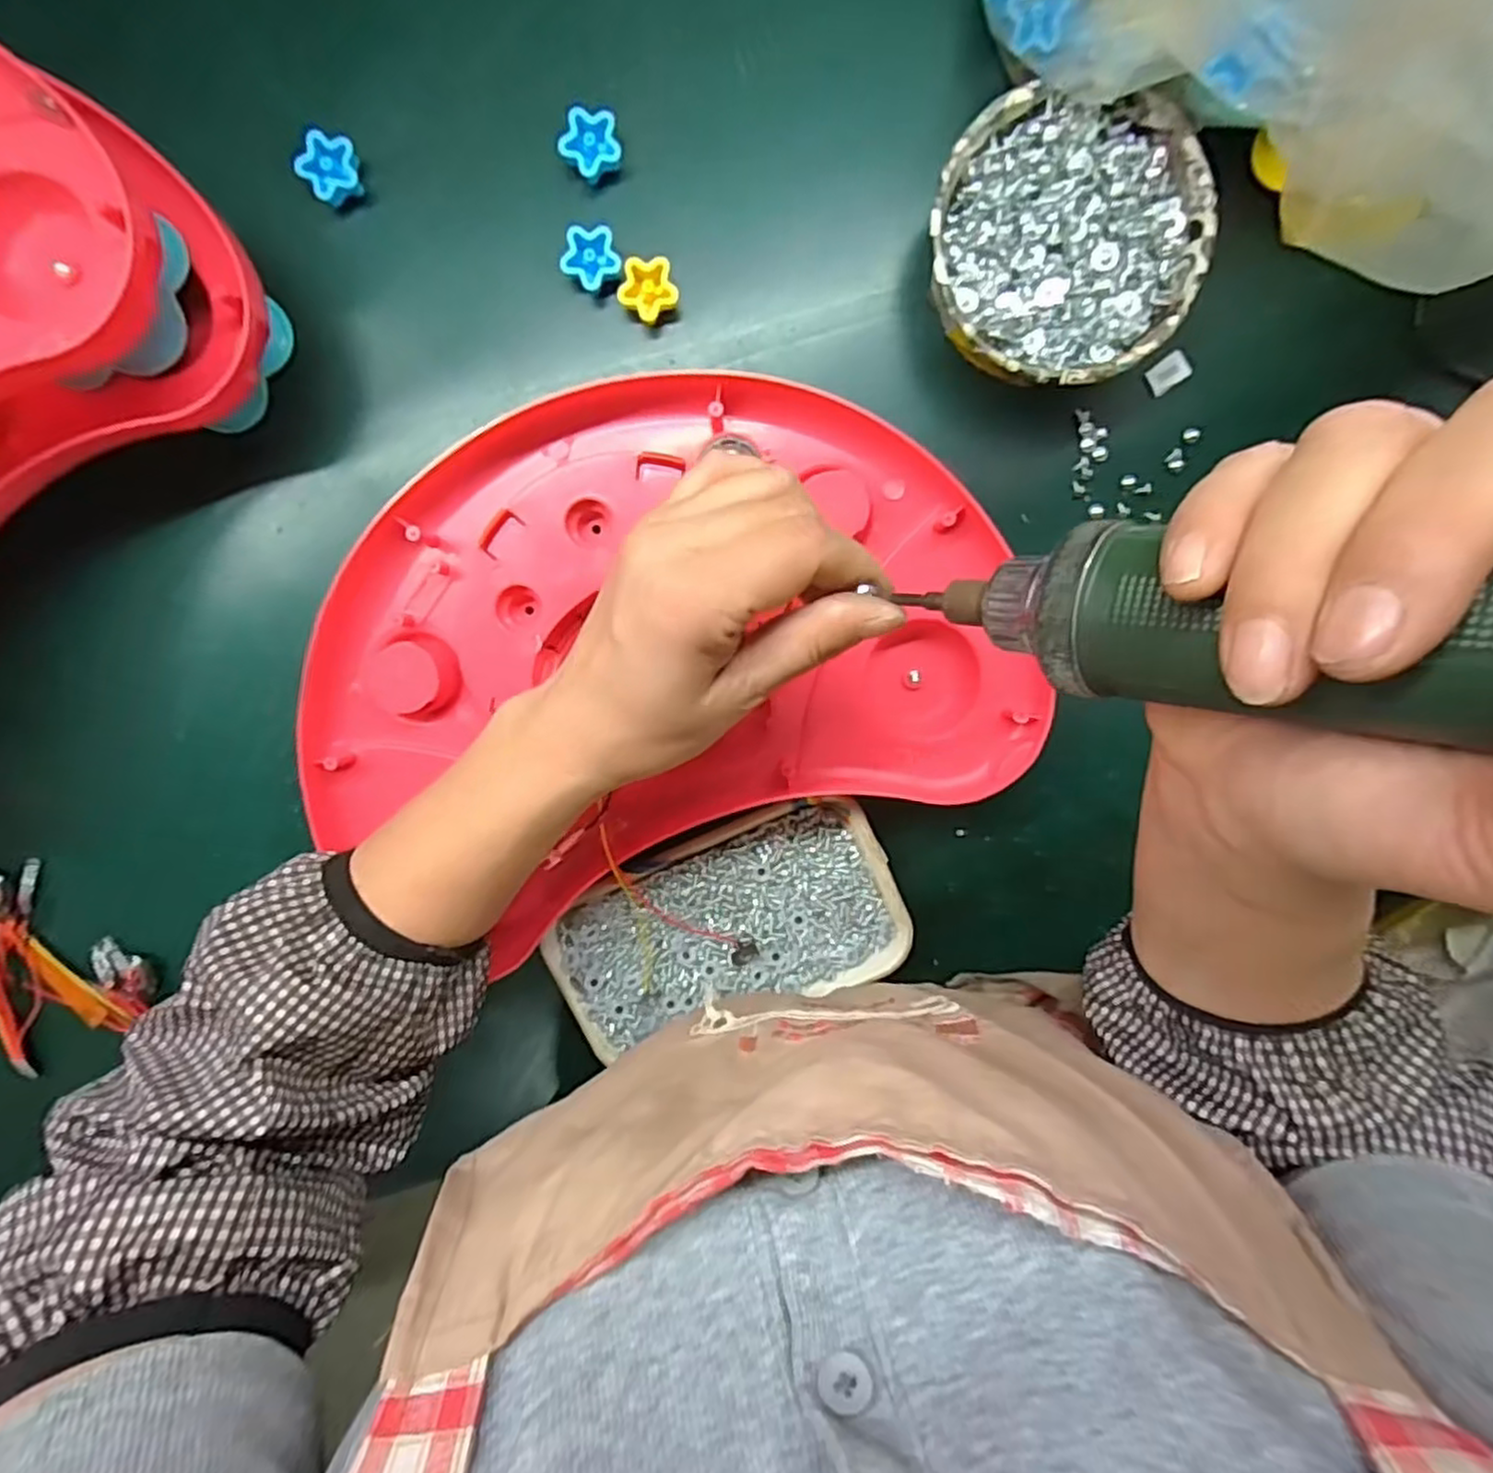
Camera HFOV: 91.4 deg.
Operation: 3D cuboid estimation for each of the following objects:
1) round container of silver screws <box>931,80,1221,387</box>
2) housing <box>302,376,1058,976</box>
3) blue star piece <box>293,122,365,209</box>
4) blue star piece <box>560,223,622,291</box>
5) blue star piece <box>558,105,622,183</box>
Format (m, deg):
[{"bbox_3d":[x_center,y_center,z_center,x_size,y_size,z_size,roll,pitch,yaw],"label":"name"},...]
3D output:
[{"bbox_3d":[0.136,-0.208,0.321,0.111,0.043,0.108,0,98,0],"label":"round container of silver screws"},{"bbox_3d":[-0.047,-0.039,0.338,0.321,0.046,0.220,-19,95,4],"label":"housing"},{"bbox_3d":[-0.186,-0.256,0.329,0.027,0.022,0.023,-43,96,5],"label":"blue star piece"},{"bbox_3d":[-0.071,-0.219,0.335,0.026,0.015,0.024,-41,96,5],"label":"blue star piece"},{"bbox_3d":[-0.070,-0.265,0.329,0.027,0.017,0.025,-24,97,3],"label":"blue star piece"}]

